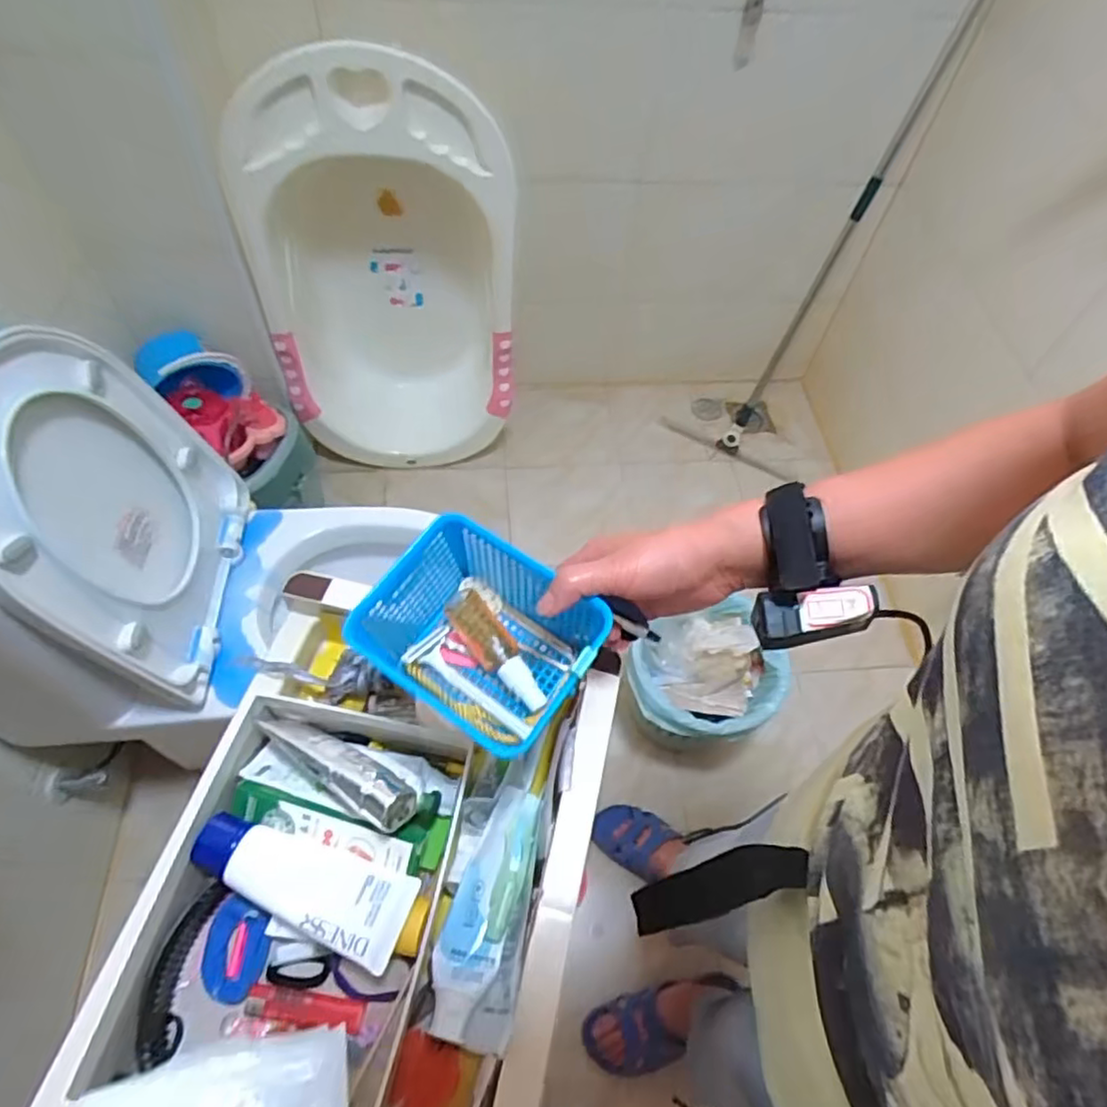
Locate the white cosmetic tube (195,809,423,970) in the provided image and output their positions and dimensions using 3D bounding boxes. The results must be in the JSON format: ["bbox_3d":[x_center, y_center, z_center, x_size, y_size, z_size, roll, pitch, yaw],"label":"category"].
[{"bbox_3d":[-0.171,0.223,0.446,0.148,0.029,0.056,19,58,10],"label":"white cosmetic tube"}]

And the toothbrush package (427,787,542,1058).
[{"bbox_3d":[-0.045,0.244,0.452,0.056,0.030,0.156,9,57,4],"label":"toothbrush package"}]

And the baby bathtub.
[{"bbox_3d":[-0.350,-0.534,1.440,0.519,0.984,0.259,-7,58,-7],"label":"baby bathtub"}]

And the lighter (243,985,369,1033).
[{"bbox_3d":[-0.168,0.309,0.446,0.079,0.007,0.018,8,57,3],"label":"lighter"}]

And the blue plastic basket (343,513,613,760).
[{"bbox_3d":[-0.044,0.056,0.448,0.145,0.090,0.111,27,60,15],"label":"blue plastic basket"}]

